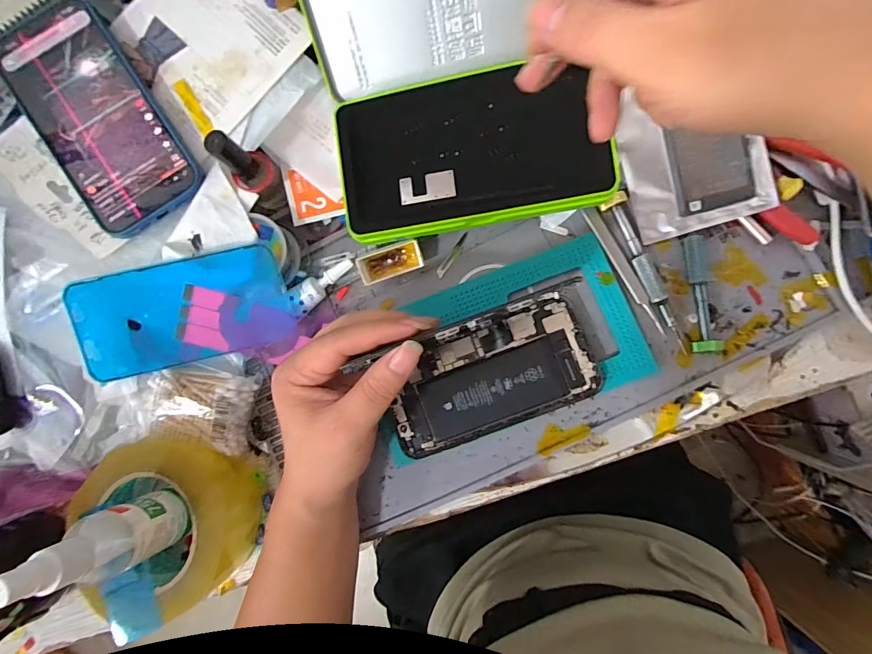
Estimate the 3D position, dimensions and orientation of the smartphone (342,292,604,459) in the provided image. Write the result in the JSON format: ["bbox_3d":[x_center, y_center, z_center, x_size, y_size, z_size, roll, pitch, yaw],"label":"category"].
[{"bbox_3d":[0.036,0.034,0.296,0.143,0.009,0.082,-20,83,4],"label":"smartphone"}]

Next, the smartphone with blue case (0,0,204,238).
[{"bbox_3d":[-0.245,-0.150,0.295,0.084,0.009,0.167,-34,89,3],"label":"smartphone with blue case"}]

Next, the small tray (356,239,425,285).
[{"bbox_3d":[-0.034,-0.049,0.313,0.047,0.019,0.020,-19,90,3],"label":"small tray"}]

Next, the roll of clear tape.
[{"bbox_3d":[-0.192,0.142,0.304,0.106,0.052,0.127,-24,82,4],"label":"roll of clear tape"}]

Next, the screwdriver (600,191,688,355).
[{"bbox_3d":[0.147,-0.038,0.293,0.015,0.009,0.118,-21,90,3],"label":"screwdriver"}]

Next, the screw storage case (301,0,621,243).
[{"bbox_3d":[0.015,-0.173,0.281,0.185,0.060,0.202,-8,90,3],"label":"screw storage case"}]

